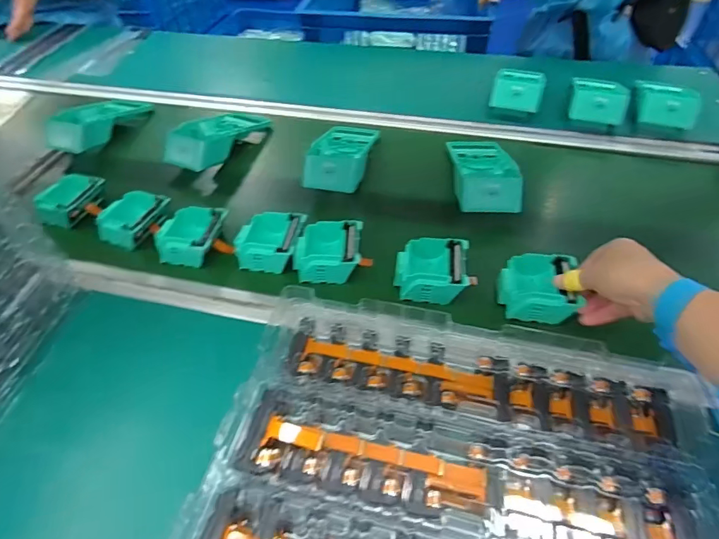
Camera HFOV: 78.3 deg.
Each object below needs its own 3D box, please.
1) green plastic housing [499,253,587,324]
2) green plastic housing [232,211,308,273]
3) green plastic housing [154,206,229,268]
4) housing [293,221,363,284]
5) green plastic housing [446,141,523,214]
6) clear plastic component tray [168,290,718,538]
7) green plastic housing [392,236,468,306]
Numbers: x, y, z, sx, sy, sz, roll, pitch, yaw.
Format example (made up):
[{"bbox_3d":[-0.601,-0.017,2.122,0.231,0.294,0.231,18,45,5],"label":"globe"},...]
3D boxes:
[{"bbox_3d":[0.206,0.020,0.510,0.081,0.040,0.075,8,43,8],"label":"green plastic housing"},{"bbox_3d":[-0.115,-0.034,0.561,0.080,0.039,0.082,6,49,9],"label":"green plastic housing"},{"bbox_3d":[-0.218,-0.045,0.576,0.080,0.035,0.077,7,49,10],"label":"green plastic housing"},{"bbox_3d":[-0.038,-0.022,0.549,0.078,0.043,0.072,3,49,7],"label":"housing"},{"bbox_3d":[0.184,-0.150,0.662,0.089,0.046,0.178,3,42,3],"label":"green plastic housing"},{"bbox_3d":[0.075,0.160,0.342,0.379,0.047,0.268,10,43,10],"label":"clear plastic component tray"},{"bbox_3d":[0.085,-0.001,0.524,0.080,0.038,0.075,5,49,9],"label":"green plastic housing"}]

